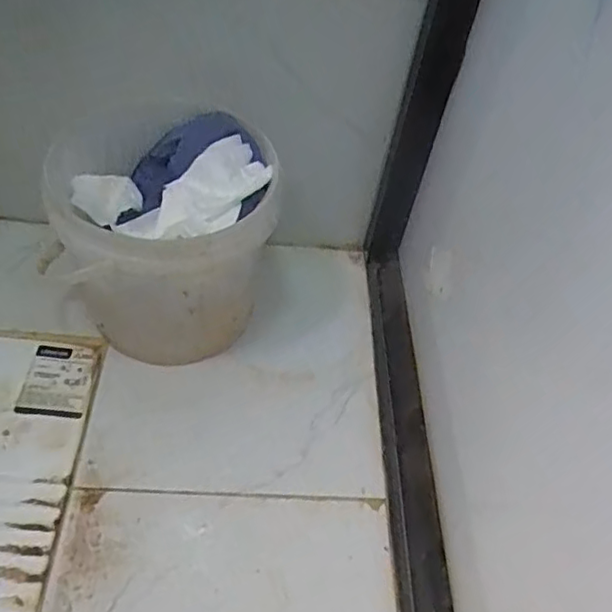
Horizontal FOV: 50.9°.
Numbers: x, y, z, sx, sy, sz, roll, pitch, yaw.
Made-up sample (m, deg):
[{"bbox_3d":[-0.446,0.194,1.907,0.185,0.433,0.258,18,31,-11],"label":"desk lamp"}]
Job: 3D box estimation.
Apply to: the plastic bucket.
[{"bbox_3d":[-0.156,-0.086,0.766,0.223,0.245,0.281,-1,48,-8],"label":"plastic bucket"}]

